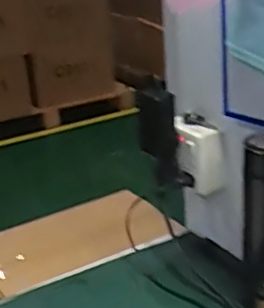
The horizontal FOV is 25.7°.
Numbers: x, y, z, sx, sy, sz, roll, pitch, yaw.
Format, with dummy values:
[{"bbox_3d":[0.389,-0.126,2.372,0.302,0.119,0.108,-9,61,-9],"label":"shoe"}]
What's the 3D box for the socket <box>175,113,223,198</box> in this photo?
[{"bbox_3d":[0.095,0.000,0.810,0.063,0.093,0.057,-4,24,3],"label":"socket"}]

